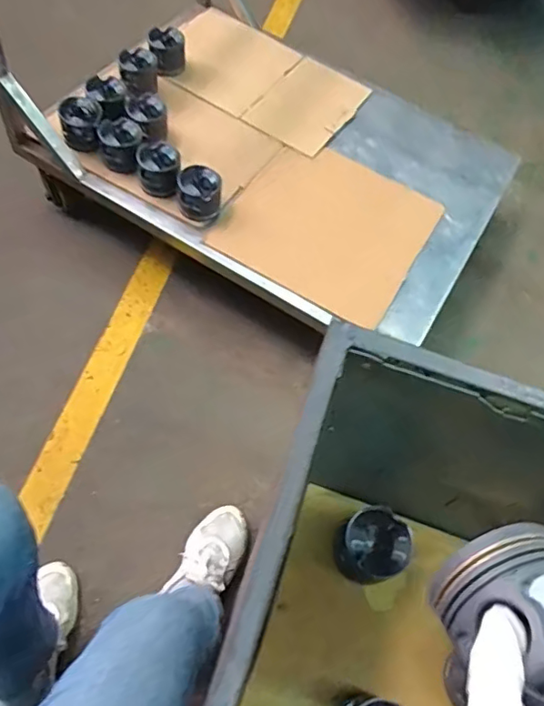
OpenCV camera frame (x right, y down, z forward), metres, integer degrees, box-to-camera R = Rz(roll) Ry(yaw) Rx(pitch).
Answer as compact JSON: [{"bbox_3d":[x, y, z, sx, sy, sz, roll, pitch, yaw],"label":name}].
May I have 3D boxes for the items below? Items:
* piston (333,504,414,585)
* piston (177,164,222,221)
[{"bbox_3d":[0.133,0.261,0.734,0.090,0.080,0.084,3,61,-6],"label":"piston"},{"bbox_3d":[-0.155,-0.344,1.175,0.094,0.064,0.097,0,62,-8],"label":"piston"}]

